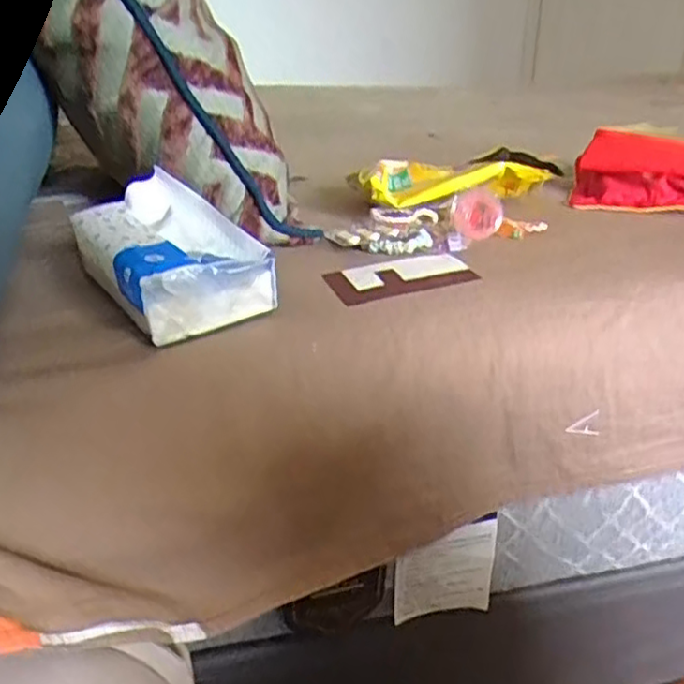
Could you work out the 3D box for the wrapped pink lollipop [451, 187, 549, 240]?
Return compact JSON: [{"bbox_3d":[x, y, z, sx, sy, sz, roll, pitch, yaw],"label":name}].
[{"bbox_3d":[0.139,-0.113,0.616,0.081,0.043,0.023,5,26,9],"label":"wrapped pink lollipop"}]

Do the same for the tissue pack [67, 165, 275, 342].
[{"bbox_3d":[-0.122,-0.061,0.472,0.100,0.060,0.141,-22,33,-38],"label":"tissue pack"}]

